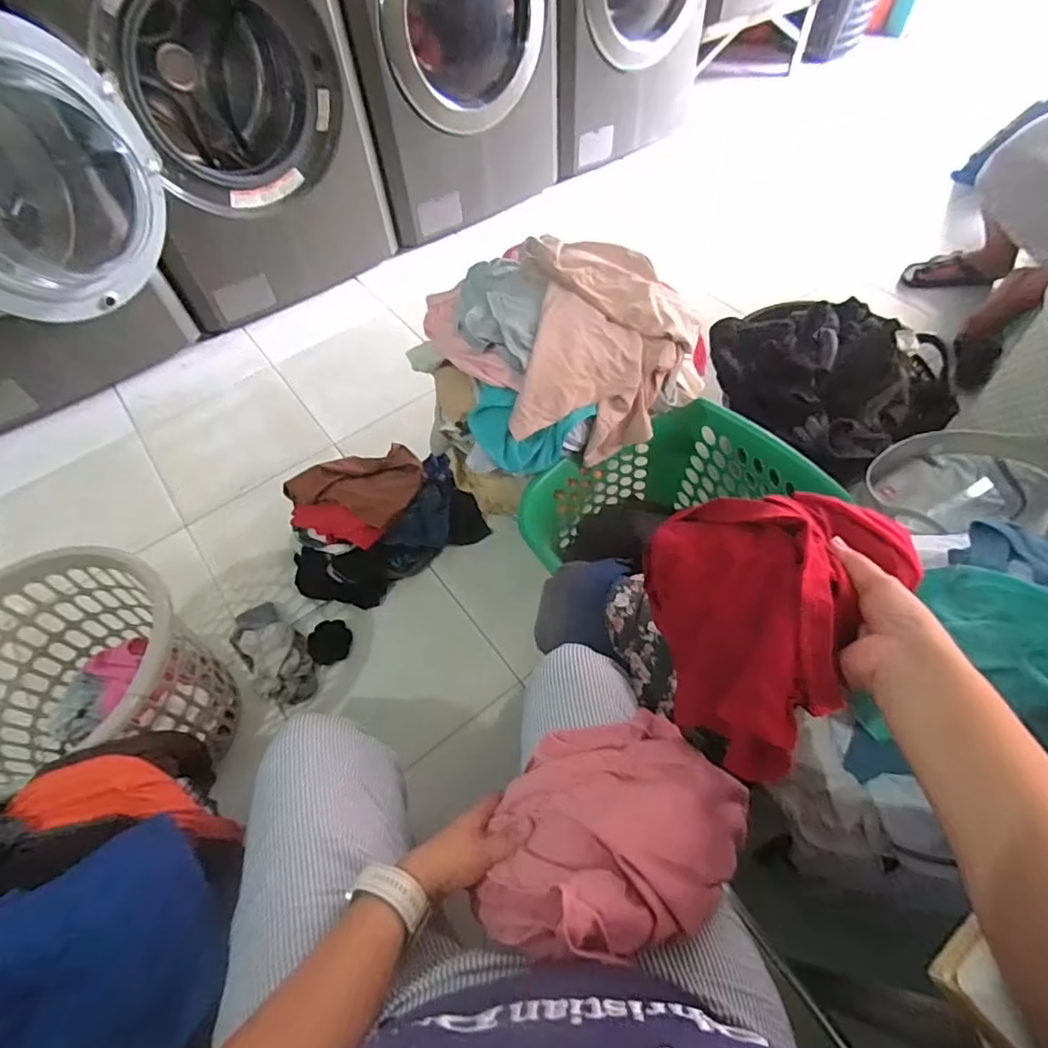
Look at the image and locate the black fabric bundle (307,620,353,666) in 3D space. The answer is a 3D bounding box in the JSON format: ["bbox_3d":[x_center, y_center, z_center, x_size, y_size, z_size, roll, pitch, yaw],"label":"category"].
[{"bbox_3d":[-0.396,0.239,1.149,0.080,0.017,0.091,0,57,3],"label":"black fabric bundle"}]

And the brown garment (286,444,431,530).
[{"bbox_3d":[-0.326,-0.072,1.156,0.262,0.124,0.126,-31,61,-16],"label":"brown garment"}]

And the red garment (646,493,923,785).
[{"bbox_3d":[0.194,0.061,0.484,0.179,0.134,0.223,34,65,22],"label":"red garment"}]

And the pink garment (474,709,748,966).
[{"bbox_3d":[0.062,0.253,0.465,0.220,0.136,0.169,-29,60,-15],"label":"pink garment"}]

